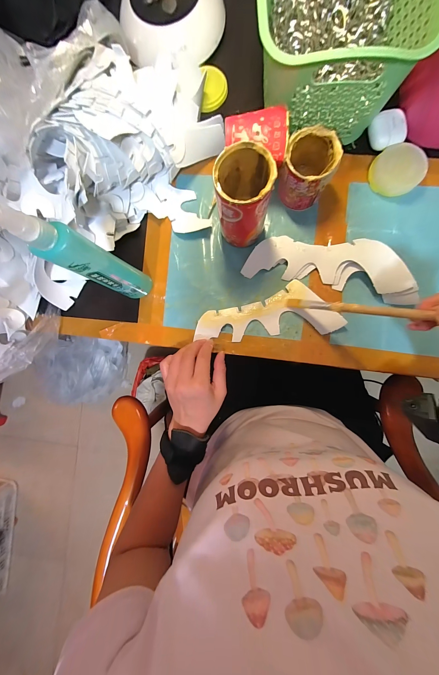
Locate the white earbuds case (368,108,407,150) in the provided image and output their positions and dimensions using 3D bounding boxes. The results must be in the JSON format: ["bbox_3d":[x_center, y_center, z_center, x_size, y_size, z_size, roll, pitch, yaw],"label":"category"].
[{"bbox_3d":[0.244,-0.300,0.334,0.043,0.026,0.047,-22,89,4],"label":"white earbuds case"}]

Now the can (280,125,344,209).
[{"bbox_3d":[0.120,-0.230,0.319,0.064,0.075,0.068,0,91,4],"label":"can"}]

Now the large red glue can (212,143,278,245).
[{"bbox_3d":[0.032,-0.172,0.298,0.064,0.121,0.068,0,91,4],"label":"large red glue can"}]

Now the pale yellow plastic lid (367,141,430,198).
[{"bbox_3d":[0.255,-0.241,0.327,0.069,0.014,0.061,27,121,6],"label":"pale yellow plastic lid"}]

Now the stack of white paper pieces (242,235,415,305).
[{"bbox_3d":[0.161,-0.110,0.332,0.234,0.034,0.076,12,92,4],"label":"stack of white paper pieces"}]

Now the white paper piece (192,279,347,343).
[{"bbox_3d":[0.070,-0.038,0.351,0.217,0.011,0.077,-5,91,5],"label":"white paper piece"}]

